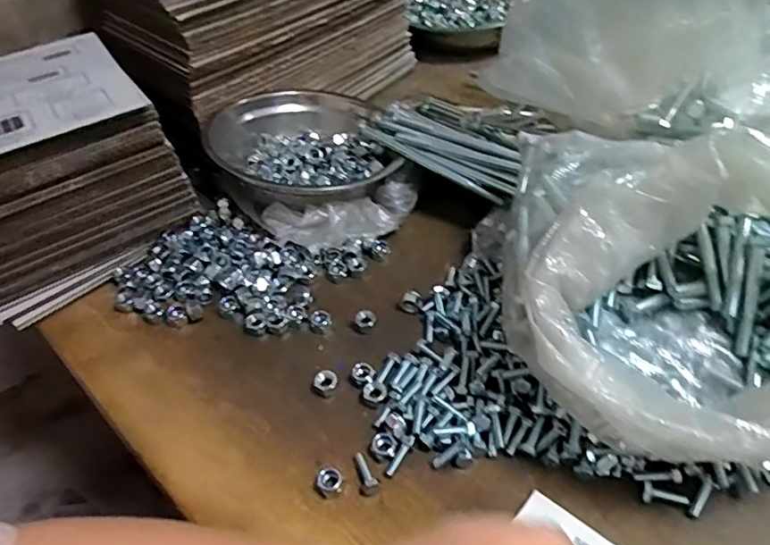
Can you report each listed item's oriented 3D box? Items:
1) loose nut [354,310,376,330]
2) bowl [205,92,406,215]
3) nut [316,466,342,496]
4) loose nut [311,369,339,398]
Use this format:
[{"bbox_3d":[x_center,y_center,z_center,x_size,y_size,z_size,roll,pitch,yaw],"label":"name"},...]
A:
[{"bbox_3d":[-0.017,0.042,0.499,0.019,0.010,0.015,-3,47,2],"label":"loose nut"},{"bbox_3d":[-0.085,-0.125,0.602,0.160,0.067,0.171,-3,46,3],"label":"bowl"},{"bbox_3d":[-0.039,0.148,0.401,0.018,0.010,0.017,-13,47,-6],"label":"nut"},{"bbox_3d":[-0.048,0.090,0.458,0.018,0.012,0.020,29,56,29],"label":"loose nut"}]

